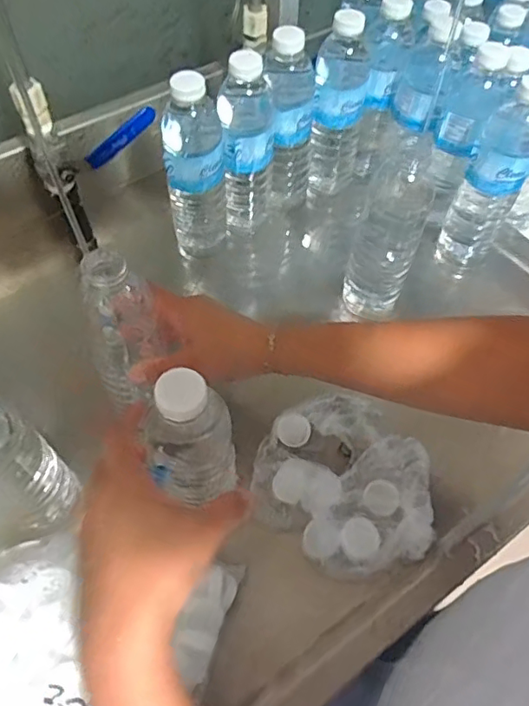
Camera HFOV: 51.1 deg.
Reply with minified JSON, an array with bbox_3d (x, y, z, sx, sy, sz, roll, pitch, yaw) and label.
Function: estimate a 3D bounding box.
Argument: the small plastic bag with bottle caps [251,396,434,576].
[{"bbox_3d":[0.076,0.113,0.499,0.162,0.033,0.151,37,64,21],"label":"small plastic bag with bottle caps"}]

